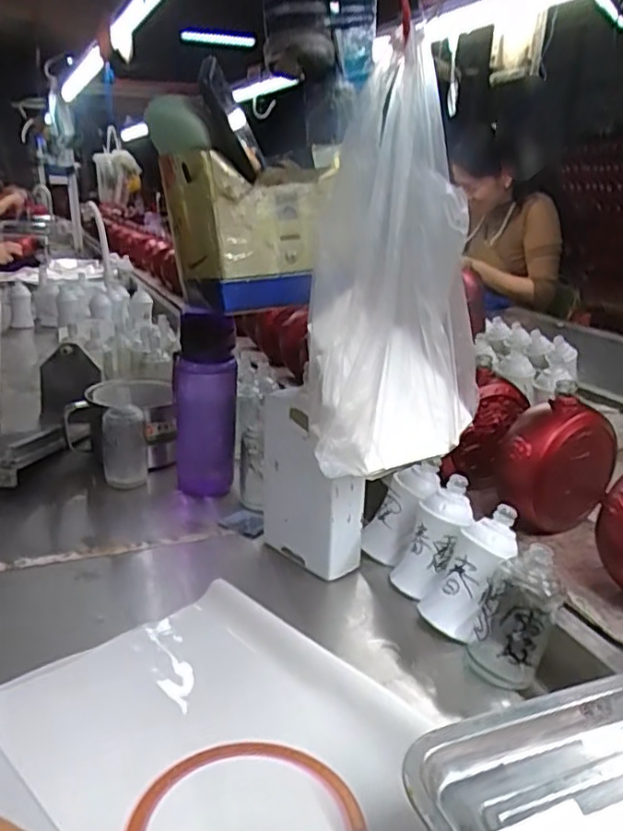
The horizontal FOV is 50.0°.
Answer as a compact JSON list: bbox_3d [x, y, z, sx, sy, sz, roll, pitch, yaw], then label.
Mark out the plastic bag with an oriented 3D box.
[{"bbox_3d":[0.068,-0.109,0.524,0.140,0.288,0.156,4,20,8],"label":"plastic bag"}]

